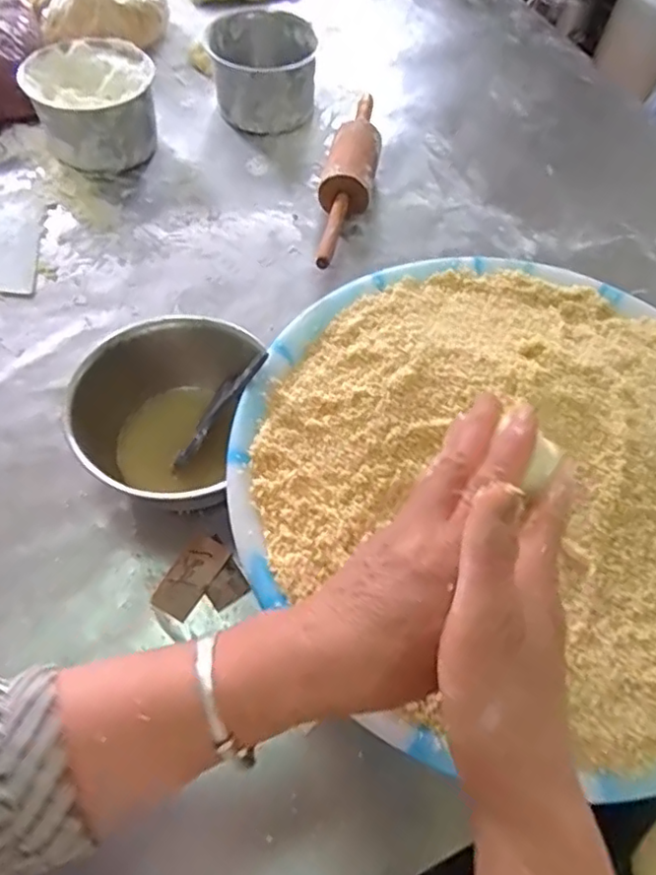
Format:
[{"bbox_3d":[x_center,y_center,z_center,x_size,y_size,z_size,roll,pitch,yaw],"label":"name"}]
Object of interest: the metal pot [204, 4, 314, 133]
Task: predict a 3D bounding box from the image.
[{"bbox_3d":[-0.084,-0.478,0.817,0.128,0.095,0.129,-4,61,-5],"label":"metal pot"}]

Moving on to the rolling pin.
[{"bbox_3d":[0.025,-0.304,0.731,0.057,0.062,0.278,9,61,3],"label":"rolling pin"}]

